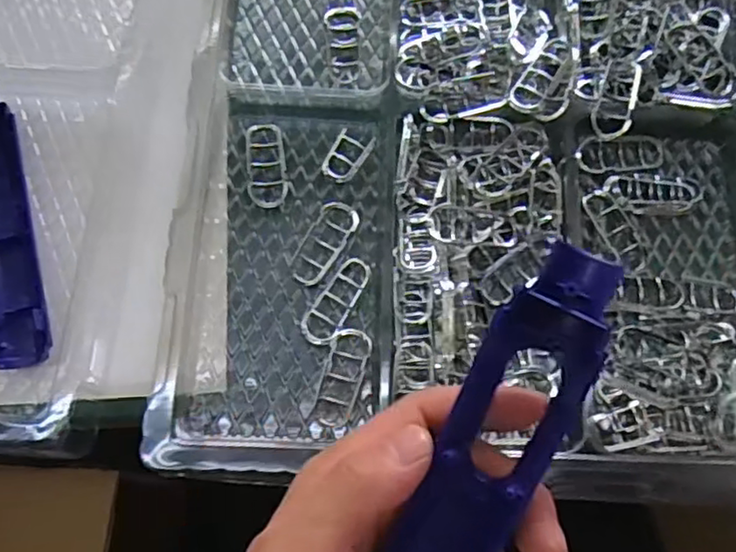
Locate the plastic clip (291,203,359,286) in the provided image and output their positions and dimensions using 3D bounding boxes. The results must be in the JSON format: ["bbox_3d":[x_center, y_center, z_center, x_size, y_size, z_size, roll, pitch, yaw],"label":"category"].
[{"bbox_3d":[-0.025,-0.019,0.364,0.024,0.008,0.053,28,74,6],"label":"plastic clip"}]

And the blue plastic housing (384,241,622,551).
[{"bbox_3d":[0.041,0.072,0.231,0.038,0.023,0.174,26,95,6],"label":"blue plastic housing"}]

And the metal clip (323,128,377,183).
[{"bbox_3d":[-0.012,-0.072,0.382,0.022,0.008,0.034,25,73,6],"label":"metal clip"}]

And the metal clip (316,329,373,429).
[{"bbox_3d":[-0.013,0.054,0.340,0.021,0.011,0.052,14,72,2],"label":"metal clip"}]

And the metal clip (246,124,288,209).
[{"bbox_3d":[-0.060,-0.066,0.377,0.023,0.009,0.053,-5,73,-4],"label":"metal clip"}]

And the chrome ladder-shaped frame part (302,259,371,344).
[{"bbox_3d":[-0.017,0.014,0.355,0.020,0.010,0.055,30,74,7],"label":"chrome ladder-shaped frame part"}]

